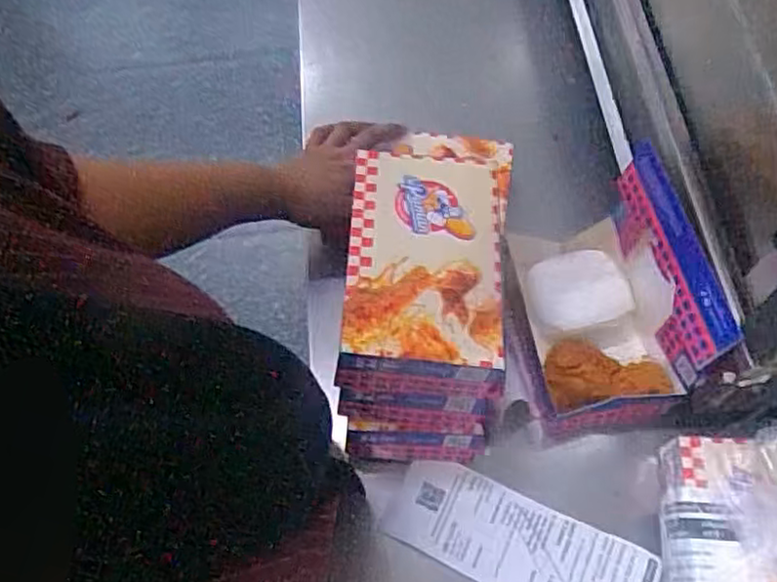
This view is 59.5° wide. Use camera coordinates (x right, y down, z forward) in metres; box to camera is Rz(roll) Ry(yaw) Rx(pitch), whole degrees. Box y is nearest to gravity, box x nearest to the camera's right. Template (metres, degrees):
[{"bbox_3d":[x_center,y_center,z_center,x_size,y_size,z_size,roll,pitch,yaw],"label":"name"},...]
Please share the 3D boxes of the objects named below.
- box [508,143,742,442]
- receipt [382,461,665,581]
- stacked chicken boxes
[{"bbox_3d":[0.182,0.006,0.576,0.126,0.160,0.186,-10,63,-2],"label":"box"},{"bbox_3d":[0.109,0.206,0.544,0.217,0.014,0.076,22,66,14],"label":"receipt"},{"bbox_3d":[0.028,0.017,0.539,0.109,0.156,0.195,2,63,5],"label":"stacked chicken boxes"}]

